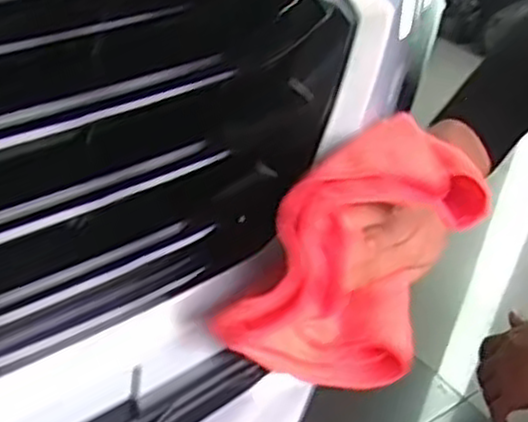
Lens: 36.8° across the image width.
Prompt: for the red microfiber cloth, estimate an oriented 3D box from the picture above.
[{"bbox_3d":[0.056,0.041,0.477,0.076,0.142,0.169,29,40,27],"label":"red microfiber cloth"}]

